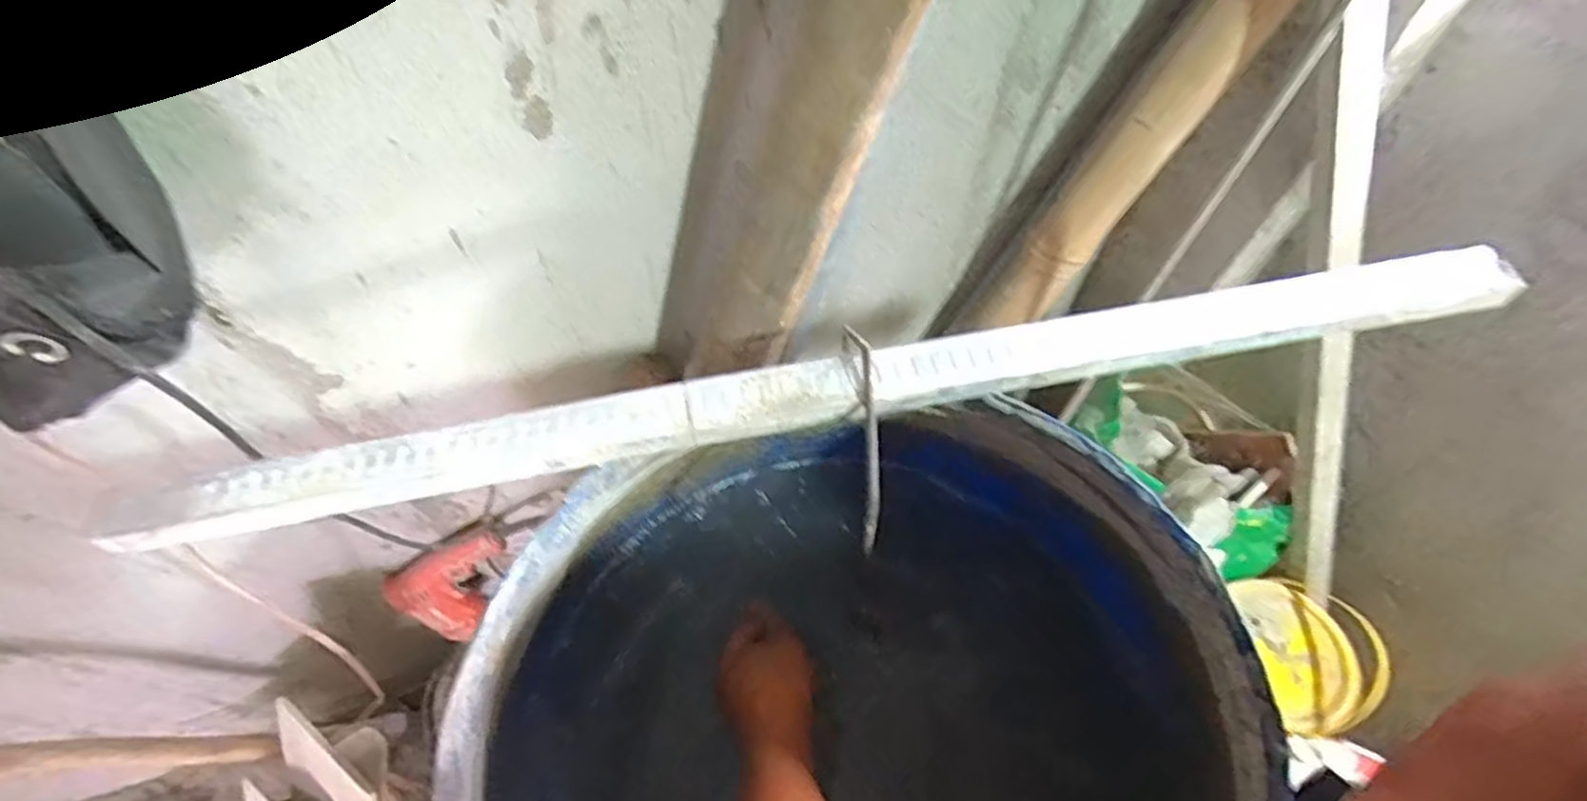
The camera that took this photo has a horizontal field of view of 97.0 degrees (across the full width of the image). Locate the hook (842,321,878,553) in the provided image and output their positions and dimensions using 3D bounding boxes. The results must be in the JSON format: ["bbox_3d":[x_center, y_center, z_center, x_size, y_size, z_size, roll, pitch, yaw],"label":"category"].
[{"bbox_3d":[0.044,0.027,0.431,0.013,0.045,0.145,-3,92,2],"label":"hook"}]

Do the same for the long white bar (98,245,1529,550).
[{"bbox_3d":[0.045,-0.010,0.430,0.830,0.012,0.036,-10,68,-4],"label":"long white bar"}]

